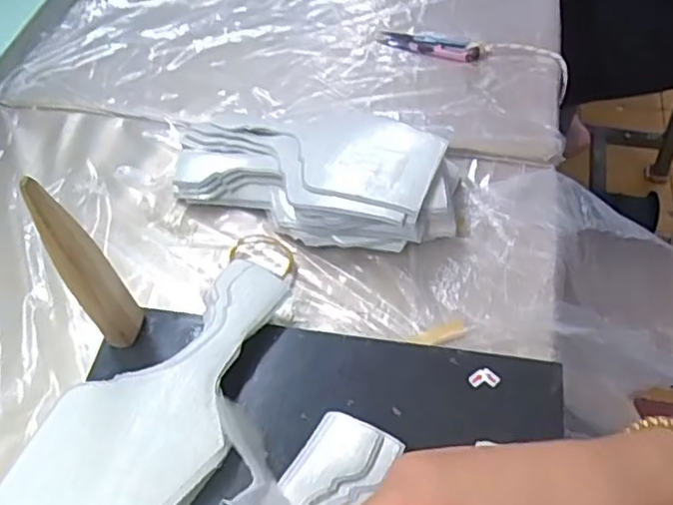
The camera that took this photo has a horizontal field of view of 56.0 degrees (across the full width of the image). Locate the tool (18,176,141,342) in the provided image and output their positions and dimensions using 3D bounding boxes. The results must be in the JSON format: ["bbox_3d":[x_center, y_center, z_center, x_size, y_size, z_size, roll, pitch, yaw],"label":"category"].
[{"bbox_3d":[-0.146,0.018,0.381,0.025,0.168,0.019,-20,54,-9],"label":"tool"}]

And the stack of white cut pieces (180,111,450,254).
[{"bbox_3d":[-0.014,-0.074,0.506,0.235,0.051,0.125,18,57,16],"label":"stack of white cut pieces"}]

